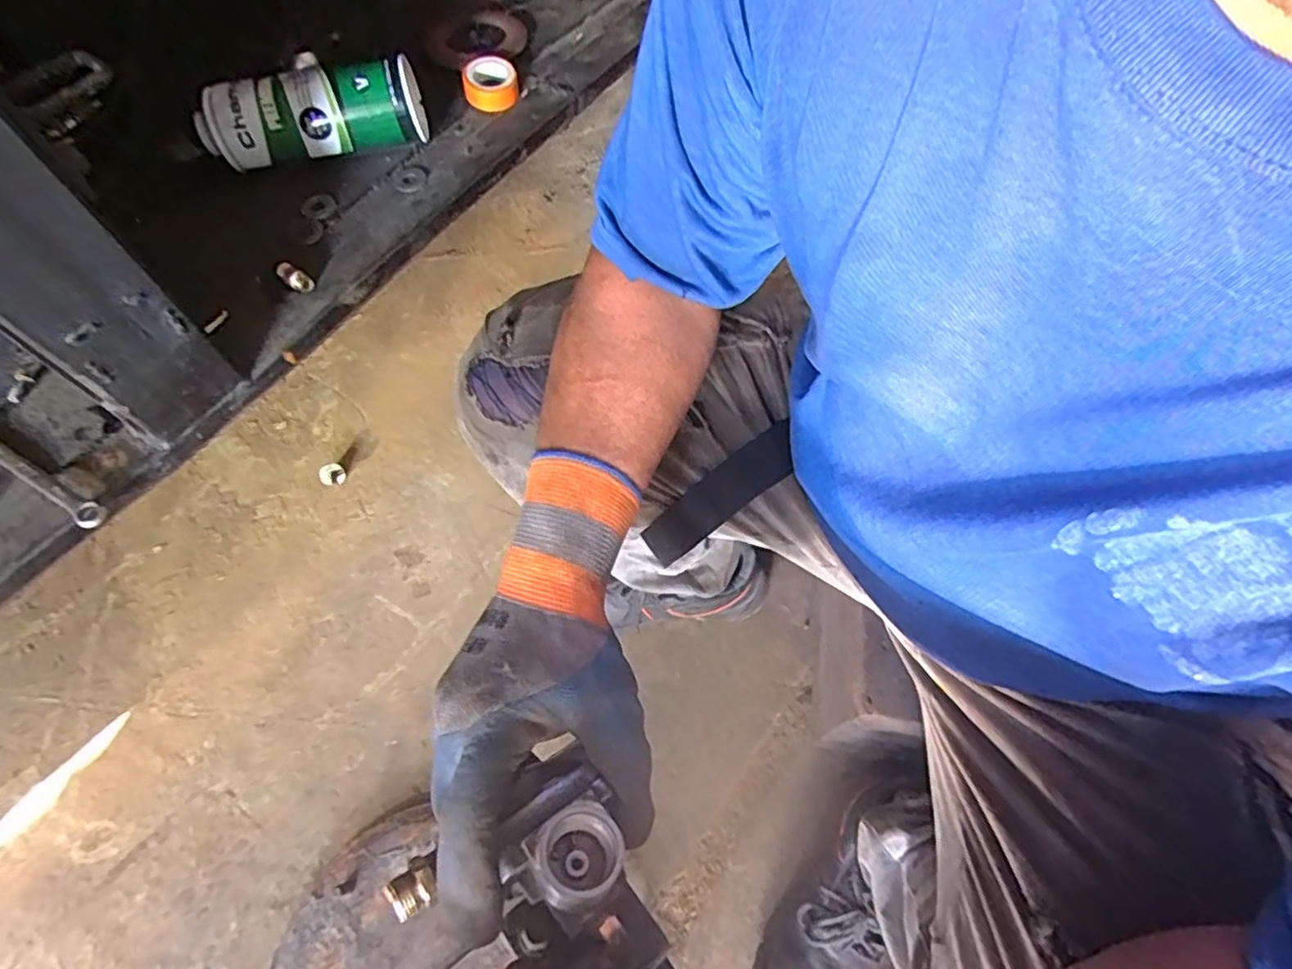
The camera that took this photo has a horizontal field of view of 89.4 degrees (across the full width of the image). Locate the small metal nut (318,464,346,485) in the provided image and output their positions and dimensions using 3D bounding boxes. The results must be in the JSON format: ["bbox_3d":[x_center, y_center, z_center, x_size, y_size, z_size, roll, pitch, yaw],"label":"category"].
[{"bbox_3d":[-0.412,-0.014,0.856,0.029,0.018,0.031,0,61,0],"label":"small metal nut"}]

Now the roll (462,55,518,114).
[{"bbox_3d":[-0.140,-0.361,0.587,0.047,0.024,0.048,0,63,0],"label":"roll"}]

